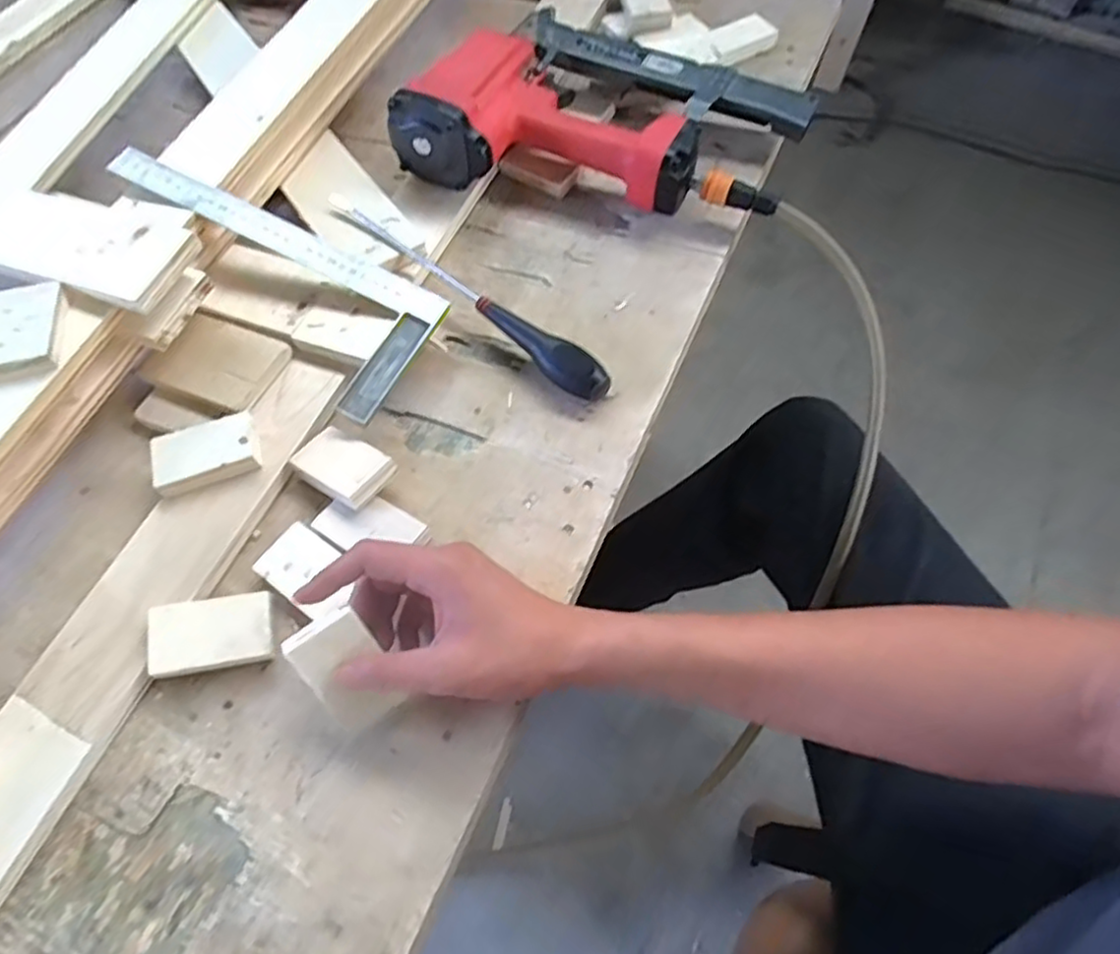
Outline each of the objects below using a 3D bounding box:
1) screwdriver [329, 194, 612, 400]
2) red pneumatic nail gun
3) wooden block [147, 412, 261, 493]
[{"bbox_3d":[-0.087,-0.151,0.573,0.313,0.026,0.031,36,69,20],"label":"screwdriver"},{"bbox_3d":[0.044,-0.342,0.643,0.348,0.078,0.203,12,63,9],"label":"red pneumatic nail gun"},{"bbox_3d":[-0.255,-0.015,0.506,0.072,0.021,0.044,-18,62,-7],"label":"wooden block"}]

